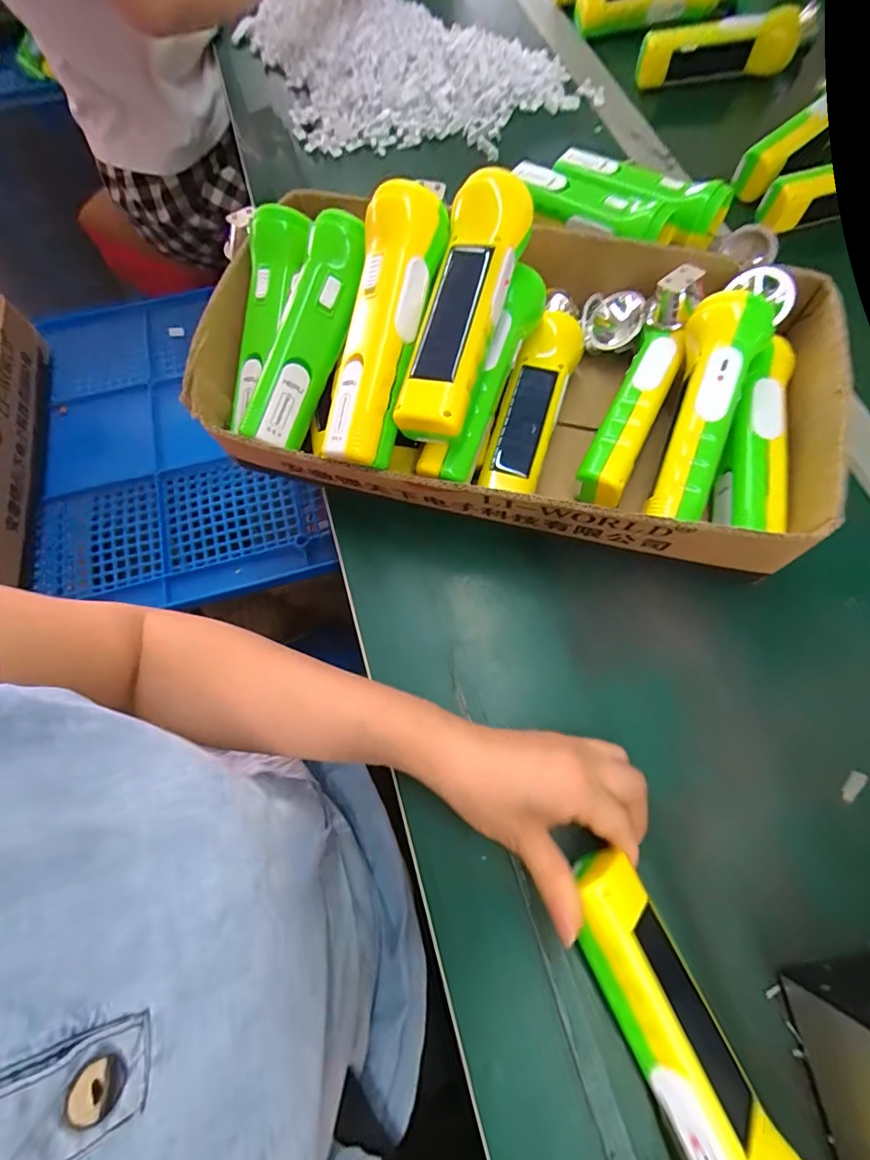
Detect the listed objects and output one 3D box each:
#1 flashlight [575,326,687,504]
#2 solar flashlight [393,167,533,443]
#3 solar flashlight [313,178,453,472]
[{"bbox_3d":[0.140,-0.119,0.345,0.033,0.027,0.146,26,71,11],"label":"flashlight"},{"bbox_3d":[0.017,-0.165,0.301,0.044,0.035,0.161,15,84,8],"label":"solar flashlight"},{"bbox_3d":[-0.035,-0.155,0.302,0.052,0.038,0.167,16,94,8],"label":"solar flashlight"}]

